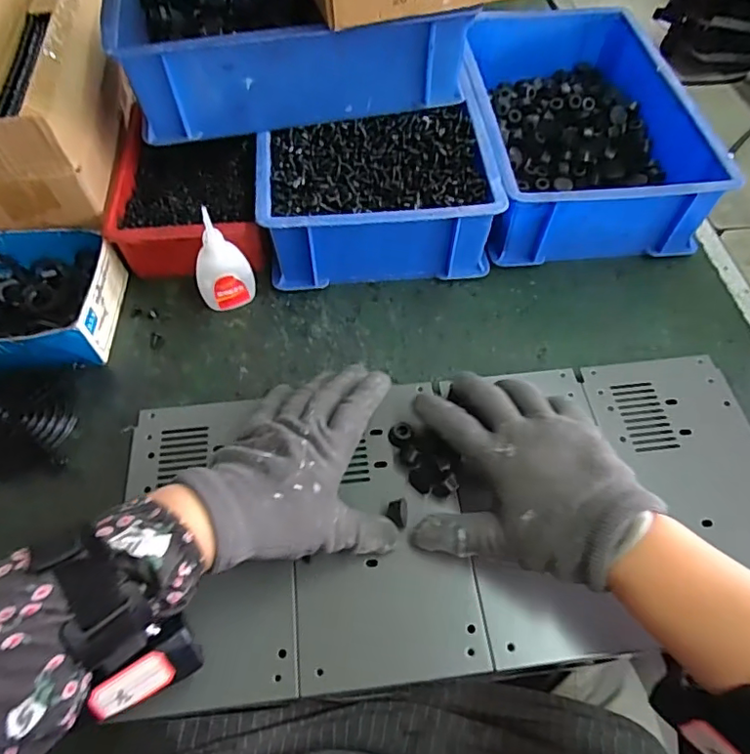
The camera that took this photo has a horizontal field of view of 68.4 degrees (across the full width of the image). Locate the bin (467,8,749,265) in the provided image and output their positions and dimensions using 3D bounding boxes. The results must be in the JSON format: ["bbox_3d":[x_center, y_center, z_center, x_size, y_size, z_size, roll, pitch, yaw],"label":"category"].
[{"bbox_3d":[0.188,-0.254,0.556,0.198,0.086,0.306,-5,58,-4],"label":"bin"}]

